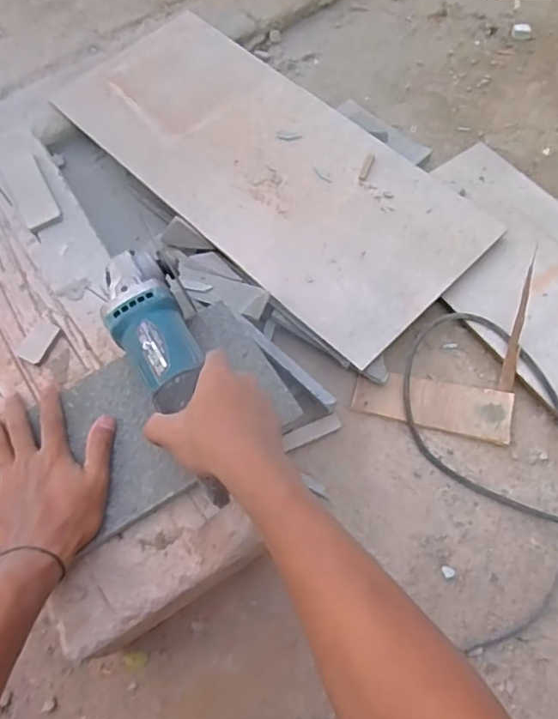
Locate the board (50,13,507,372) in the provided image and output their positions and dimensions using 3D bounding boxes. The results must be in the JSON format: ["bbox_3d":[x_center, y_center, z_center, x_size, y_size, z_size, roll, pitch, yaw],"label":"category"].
[{"bbox_3d":[-0.025,-0.266,0.719,0.264,0.018,0.591,-42,71,-14],"label":"board"}]

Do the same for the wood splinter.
[{"bbox_3d":[0.261,-0.041,0.590,0.014,0.013,0.152,11,95,8],"label":"wood splinter"}]

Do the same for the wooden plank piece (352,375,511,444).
[{"bbox_3d":[0.168,0.048,0.599,0.165,0.015,0.056,12,68,8],"label":"wooden plank piece"}]

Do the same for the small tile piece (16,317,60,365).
[{"bbox_3d":[-0.248,-0.019,0.563,0.031,0.005,0.047,19,70,11],"label":"small tile piece"}]

